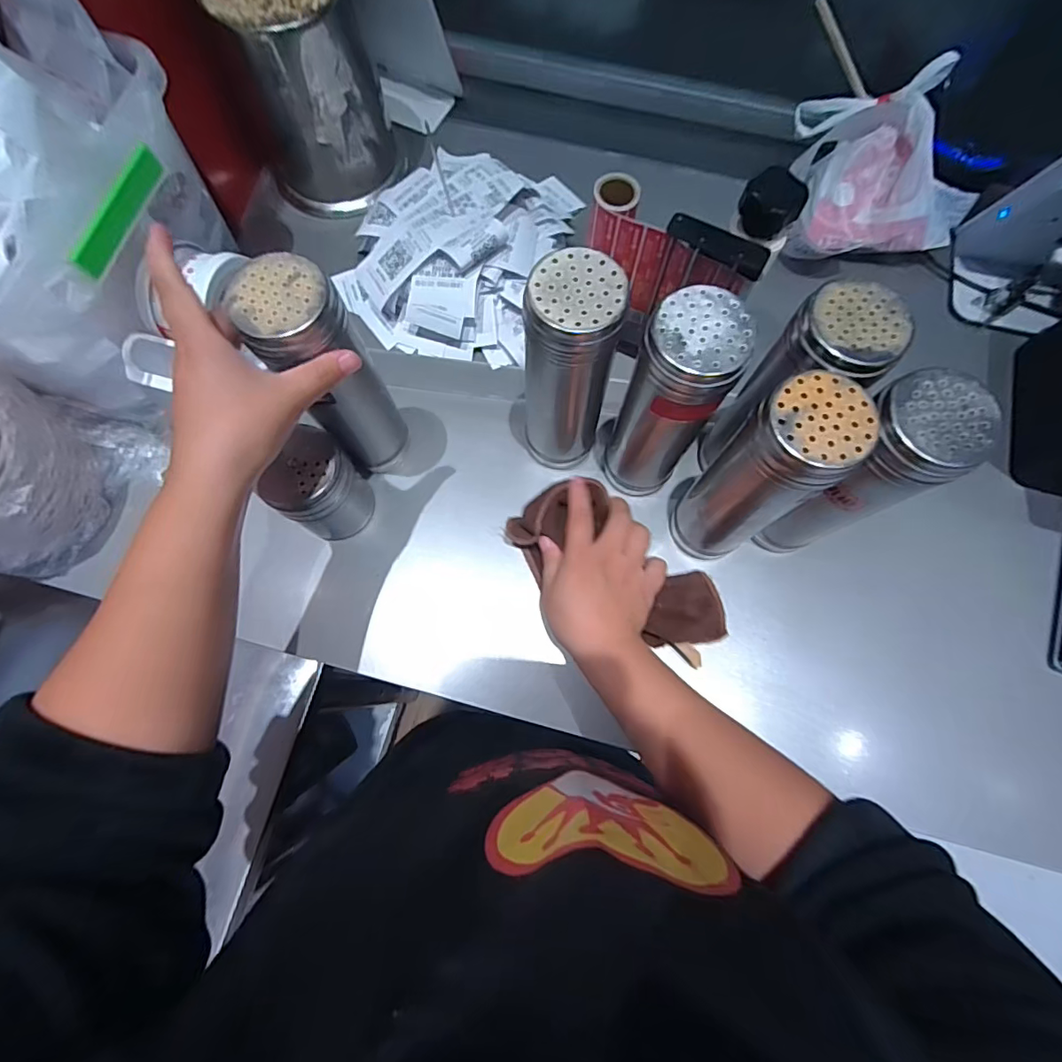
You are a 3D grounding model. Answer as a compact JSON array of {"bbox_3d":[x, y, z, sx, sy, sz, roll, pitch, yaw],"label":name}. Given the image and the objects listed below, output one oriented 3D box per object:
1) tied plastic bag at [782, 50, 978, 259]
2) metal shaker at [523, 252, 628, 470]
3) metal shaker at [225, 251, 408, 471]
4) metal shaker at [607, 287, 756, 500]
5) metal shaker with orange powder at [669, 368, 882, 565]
[{"bbox_3d":[0.351,-0.351,0.508,0.181,0.089,0.138,7,75,1],"label":"tied plastic bag"},{"bbox_3d":[0.028,-0.114,0.402,0.060,0.203,0.057,8,75,2],"label":"metal shaker"},{"bbox_3d":[-0.143,-0.110,0.390,0.060,0.196,0.055,-31,76,-7],"label":"metal shaker"},{"bbox_3d":[0.099,-0.089,0.389,0.059,0.191,0.056,27,77,7],"label":"metal shaker"},{"bbox_3d":[0.158,-0.035,0.379,0.060,0.198,0.069,-31,78,-8],"label":"metal shaker with orange powder"}]

